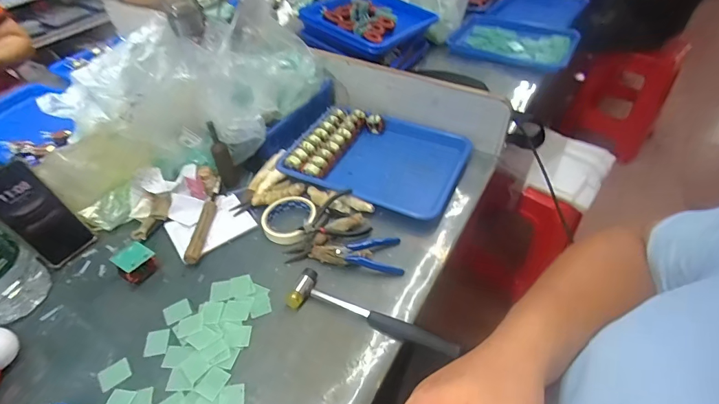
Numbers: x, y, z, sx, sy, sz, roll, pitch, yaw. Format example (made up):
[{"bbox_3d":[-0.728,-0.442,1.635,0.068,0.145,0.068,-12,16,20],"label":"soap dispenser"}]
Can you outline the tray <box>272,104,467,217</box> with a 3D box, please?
[{"bbox_3d":[0.036,-0.093,0.762,0.317,0.042,0.242,18,49,19],"label":"tray"}]

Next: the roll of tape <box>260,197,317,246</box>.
[{"bbox_3d":[-0.122,0.027,0.668,0.083,0.028,0.092,4,46,7],"label":"roll of tape"}]

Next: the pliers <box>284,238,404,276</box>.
[{"bbox_3d":[-0.026,0.082,0.609,0.181,0.030,0.067,-2,46,0],"label":"pliers"}]

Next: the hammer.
[{"bbox_3d":[0.020,0.153,0.544,0.243,0.023,0.055,13,48,15],"label":"hammer"}]

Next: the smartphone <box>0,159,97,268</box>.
[{"bbox_3d":[-0.501,0.021,0.603,0.011,0.166,0.076,5,42,38],"label":"smartphone"}]

